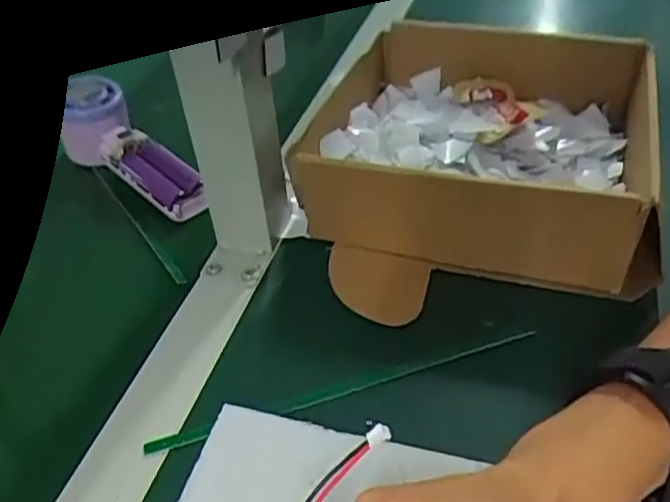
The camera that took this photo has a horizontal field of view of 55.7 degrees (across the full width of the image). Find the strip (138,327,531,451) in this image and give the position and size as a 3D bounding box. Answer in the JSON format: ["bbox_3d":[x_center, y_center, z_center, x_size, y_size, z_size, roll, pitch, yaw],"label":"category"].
[{"bbox_3d":[0.007,0.074,0.342,0.215,0.004,0.007,-15,41,-9],"label":"strip"}]

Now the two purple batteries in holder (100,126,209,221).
[{"bbox_3d":[-0.141,-0.062,0.489,0.107,0.035,0.037,30,53,35],"label":"two purple batteries in holder"}]

